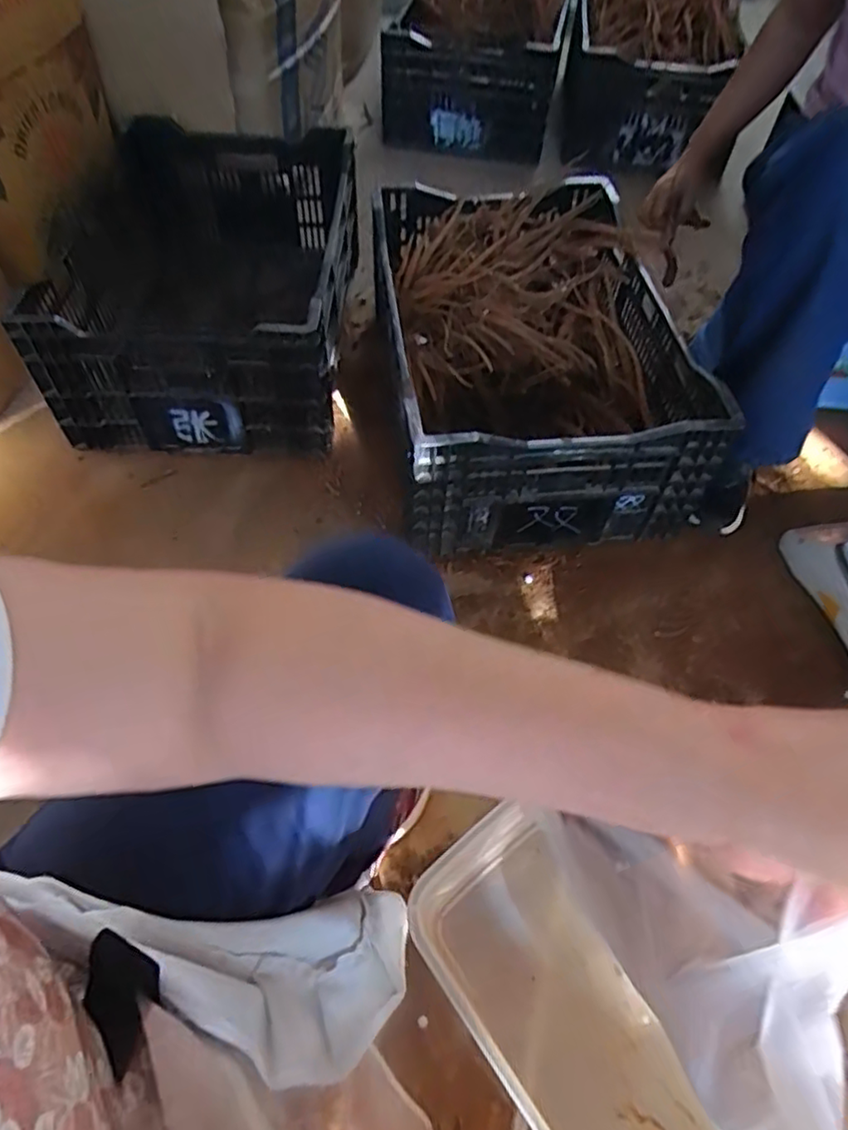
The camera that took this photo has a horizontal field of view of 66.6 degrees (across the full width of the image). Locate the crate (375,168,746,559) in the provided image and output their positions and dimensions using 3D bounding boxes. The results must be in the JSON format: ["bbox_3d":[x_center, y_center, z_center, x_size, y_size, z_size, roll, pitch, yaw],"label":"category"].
[{"bbox_3d":[0.139,-0.320,0.976,0.429,0.221,0.575,-5,56,-6],"label":"crate"}]

